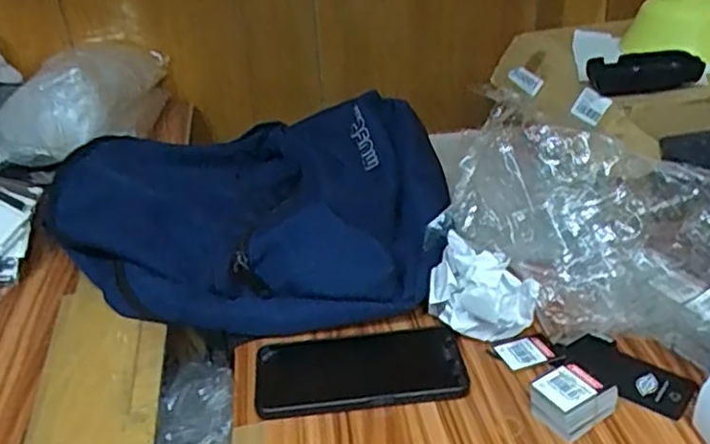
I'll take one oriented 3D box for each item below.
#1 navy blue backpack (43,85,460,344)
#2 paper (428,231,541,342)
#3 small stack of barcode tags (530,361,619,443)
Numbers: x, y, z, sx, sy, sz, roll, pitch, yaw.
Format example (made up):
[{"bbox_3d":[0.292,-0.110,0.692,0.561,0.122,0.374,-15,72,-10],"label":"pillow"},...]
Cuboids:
[{"bbox_3d":[-0.120,-0.014,0.698,0.399,0.112,0.298,-6,30,-3],"label":"navy blue backpack"},{"bbox_3d":[0.105,0.063,0.567,0.071,0.084,0.096,-10,31,-10],"label":"paper"},{"bbox_3d":[0.163,0.133,0.496,0.054,0.033,0.039,-19,33,-24],"label":"small stack of barcode tags"}]

